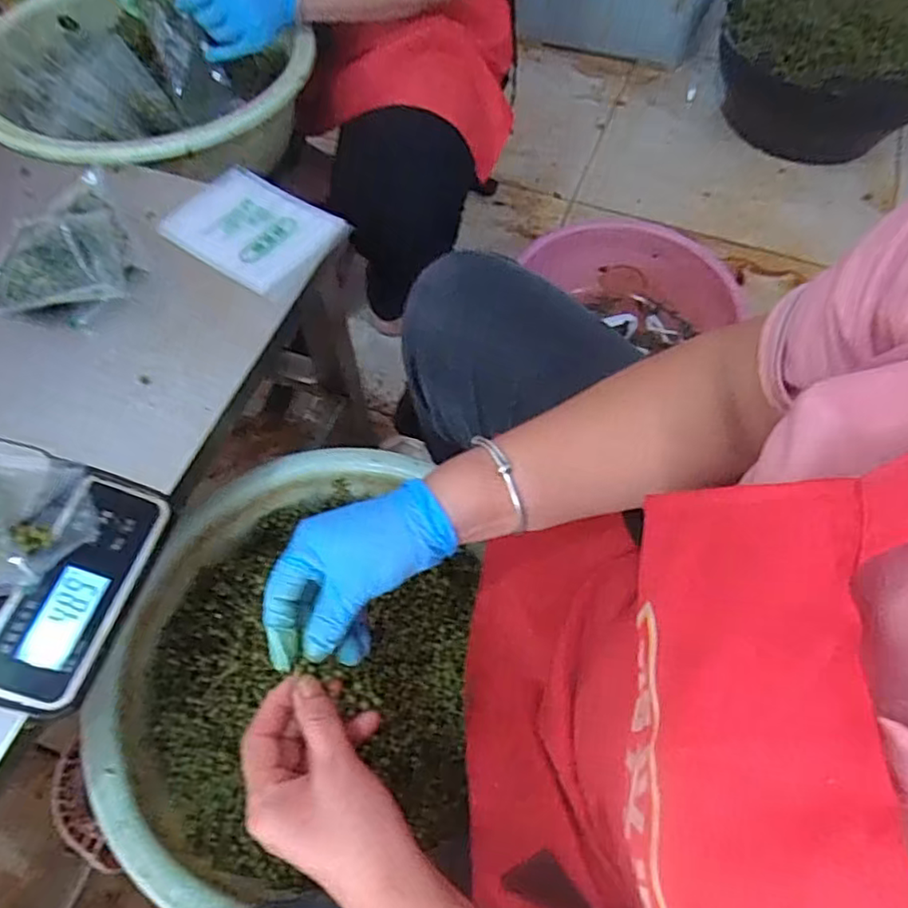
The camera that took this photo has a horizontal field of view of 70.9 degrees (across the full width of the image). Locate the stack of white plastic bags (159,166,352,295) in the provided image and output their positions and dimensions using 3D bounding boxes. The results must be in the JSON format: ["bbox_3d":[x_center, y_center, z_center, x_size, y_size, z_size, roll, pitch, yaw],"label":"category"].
[{"bbox_3d":[-0.191,-0.213,0.595,0.164,0.013,0.104,32,65,17],"label":"stack of white plastic bags"}]

